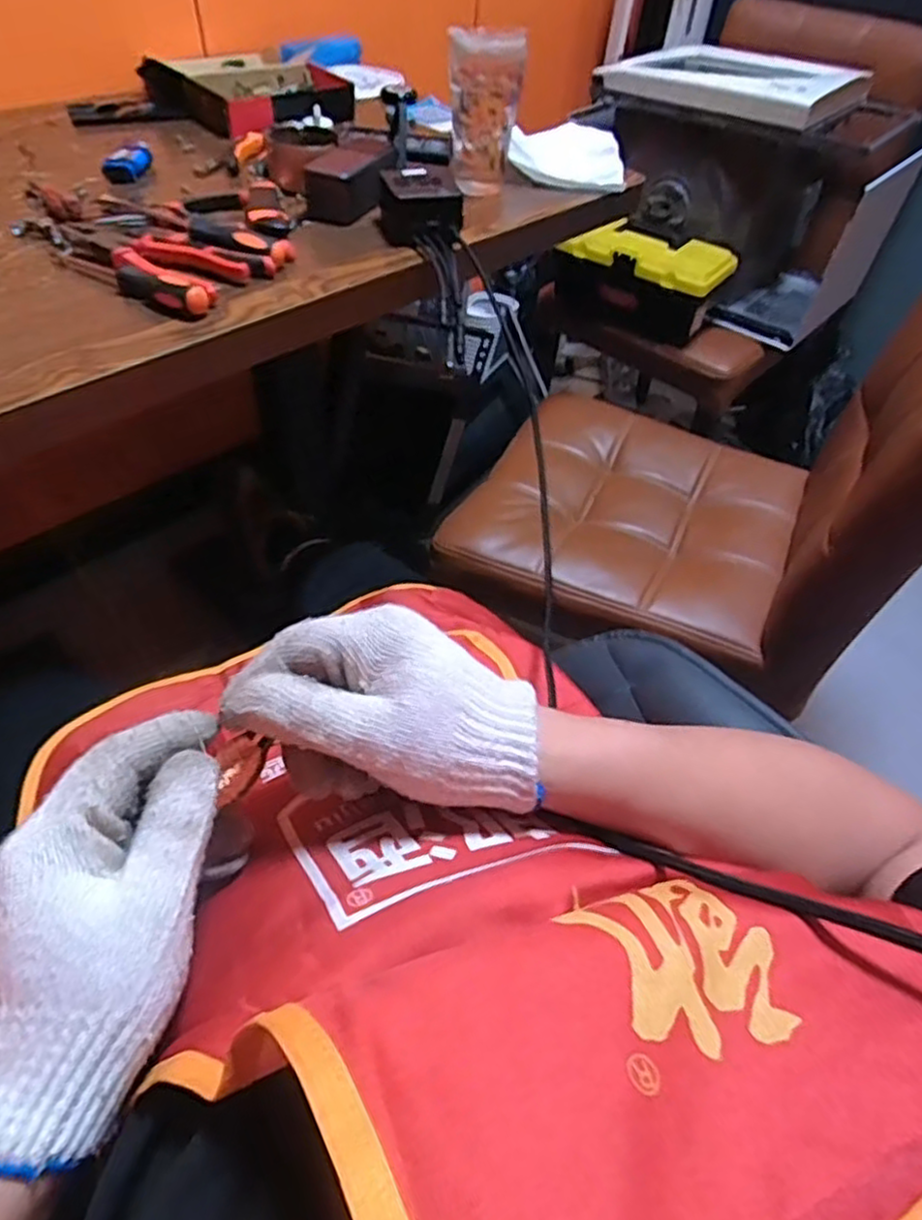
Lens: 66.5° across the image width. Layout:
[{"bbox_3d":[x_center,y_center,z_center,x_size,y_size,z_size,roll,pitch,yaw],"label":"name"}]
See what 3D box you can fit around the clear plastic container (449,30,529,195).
[{"bbox_3d":[0.024,-0.543,0.768,0.077,0.137,0.083,6,48,0],"label":"clear plastic container"}]

